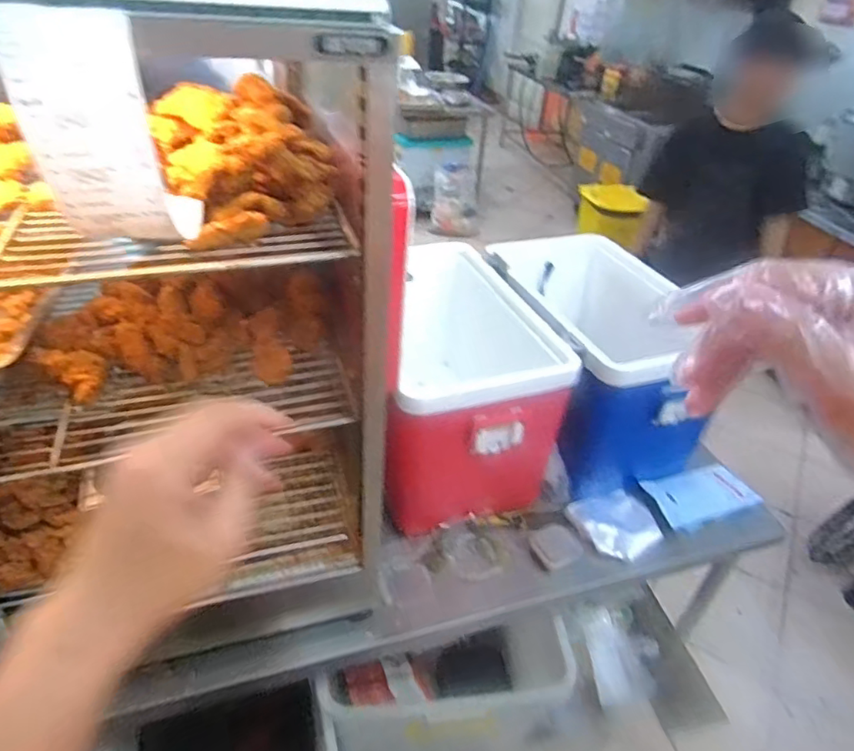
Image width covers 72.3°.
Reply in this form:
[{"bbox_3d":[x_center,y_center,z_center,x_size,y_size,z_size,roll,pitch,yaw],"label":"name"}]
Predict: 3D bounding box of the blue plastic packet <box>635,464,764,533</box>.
[{"bbox_3d":[0.562,0.243,1.195,0.228,0.032,0.111,-9,59,-19],"label":"blue plastic packet"}]

